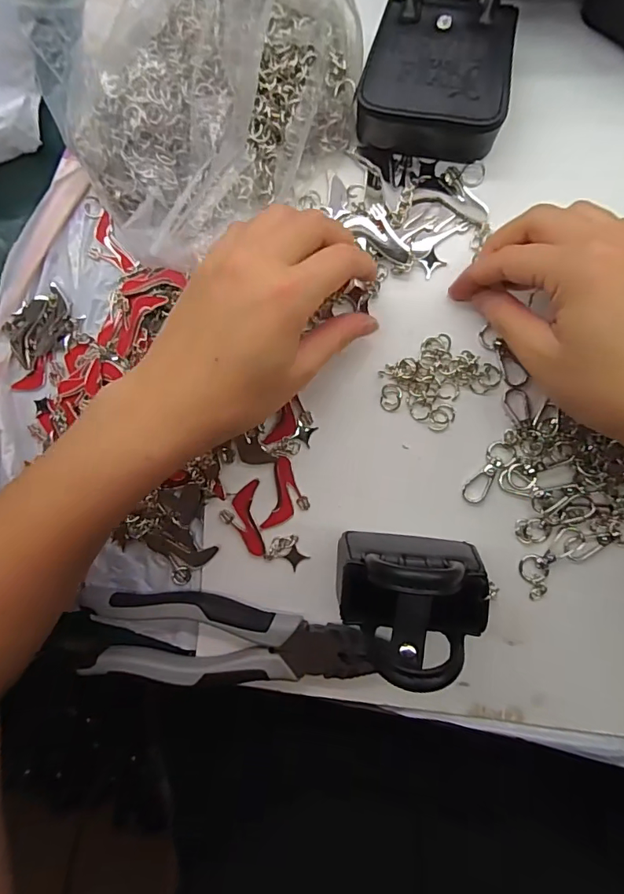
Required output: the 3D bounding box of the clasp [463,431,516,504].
[{"bbox_3d":[0.105,0.012,0.274,0.015,0.004,0.048,31,96,6],"label":"clasp"}]

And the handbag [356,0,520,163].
[{"bbox_3d":[0.076,-0.220,0.252,0.075,0.037,0.112,18,94,7],"label":"handbag"}]

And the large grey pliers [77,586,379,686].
[{"bbox_3d":[-0.053,0.117,0.288,0.173,0.022,0.046,3,92,8],"label":"large grey pliers"}]

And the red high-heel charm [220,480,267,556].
[{"bbox_3d":[-0.044,0.045,0.293,0.025,0.004,0.045,-5,91,8],"label":"red high-heel charm"}]

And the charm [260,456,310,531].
[{"bbox_3d":[-0.014,0.031,0.288,0.025,0.004,0.045,14,94,8],"label":"charm"}]

